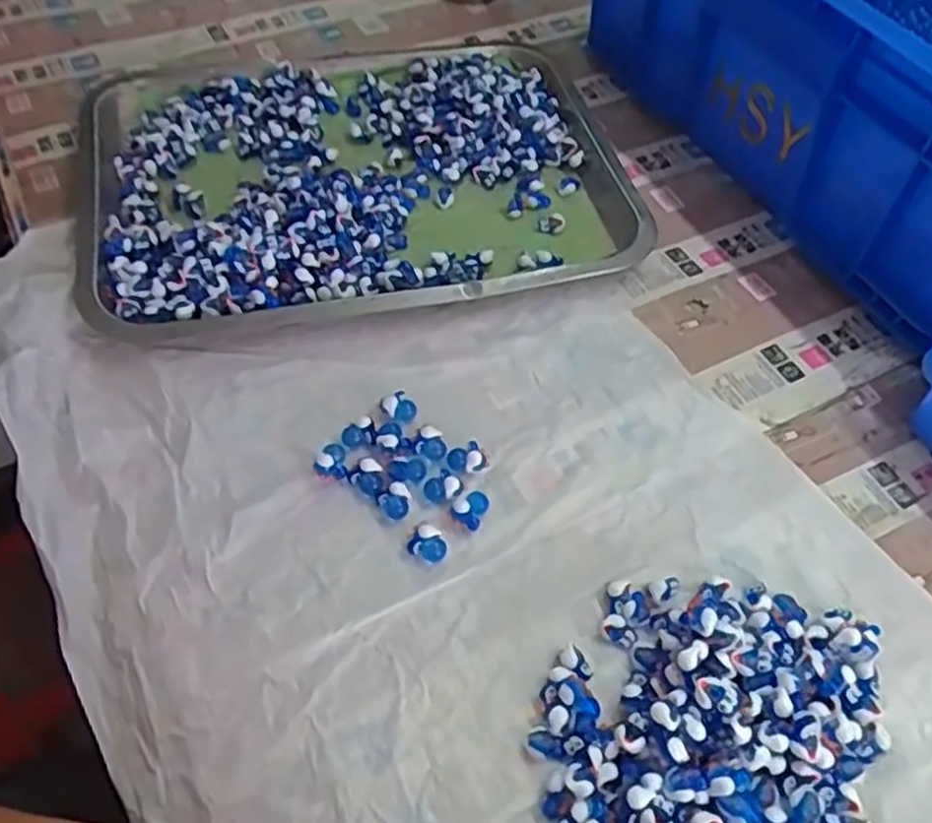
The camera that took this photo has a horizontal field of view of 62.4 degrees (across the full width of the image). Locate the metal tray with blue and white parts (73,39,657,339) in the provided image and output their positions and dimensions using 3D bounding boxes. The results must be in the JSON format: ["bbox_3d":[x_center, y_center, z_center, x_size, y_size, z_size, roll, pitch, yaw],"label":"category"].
[{"bbox_3d":[-0.081,-0.181,0.538,0.364,0.032,0.287,-12,56,-11],"label":"metal tray with blue and white parts"}]

